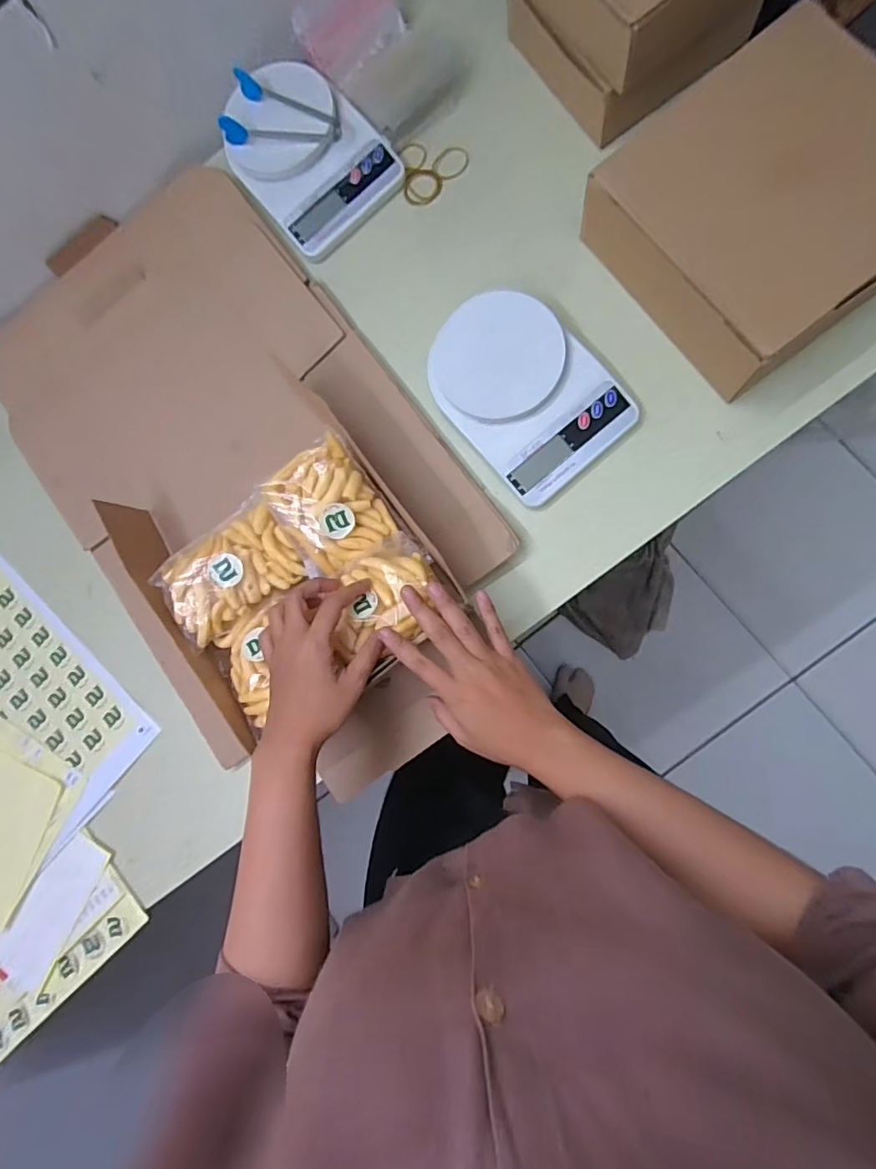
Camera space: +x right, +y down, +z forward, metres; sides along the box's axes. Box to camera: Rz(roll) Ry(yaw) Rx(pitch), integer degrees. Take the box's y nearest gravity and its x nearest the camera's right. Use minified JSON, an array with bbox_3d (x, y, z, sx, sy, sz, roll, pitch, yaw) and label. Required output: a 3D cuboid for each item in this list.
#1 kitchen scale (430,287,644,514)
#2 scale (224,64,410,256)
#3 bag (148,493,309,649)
[{"bbox_3d":[0.074,-0.172,0.470,0.122,0.033,0.175,-41,81,3],"label":"kitchen scale"},{"bbox_3d":[-0.129,-0.420,0.523,0.128,0.035,0.160,-42,81,3],"label":"scale"},{"bbox_3d":[-0.183,-0.014,0.462,0.113,0.035,0.086,-37,81,2],"label":"bag"}]

